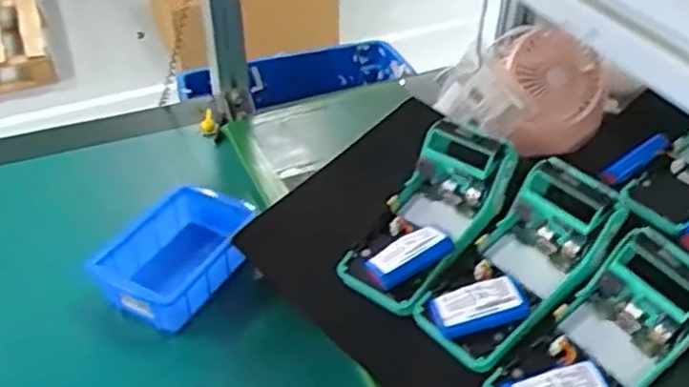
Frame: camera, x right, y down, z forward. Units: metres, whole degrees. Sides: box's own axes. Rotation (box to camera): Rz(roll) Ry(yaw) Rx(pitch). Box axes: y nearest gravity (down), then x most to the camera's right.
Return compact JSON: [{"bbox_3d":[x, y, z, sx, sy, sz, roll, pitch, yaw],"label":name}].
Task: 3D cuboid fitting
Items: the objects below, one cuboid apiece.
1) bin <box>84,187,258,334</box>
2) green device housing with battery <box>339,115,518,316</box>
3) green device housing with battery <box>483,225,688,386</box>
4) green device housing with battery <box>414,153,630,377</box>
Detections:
[{"bbox_3d":[-0.156,0.059,0.660,0.098,0.057,0.148,18,43,20],"label":"bin"},{"bbox_3d":[0.071,0.022,0.578,0.079,0.058,0.166,26,66,28],"label":"green device housing with battery"},{"bbox_3d":[0.179,0.109,0.484,0.170,0.060,0.079,-41,51,-11],"label":"green device housing with battery"},{"bbox_3d":[0.136,0.058,0.534,0.172,0.057,0.083,-46,54,-13],"label":"green device housing with battery"}]

